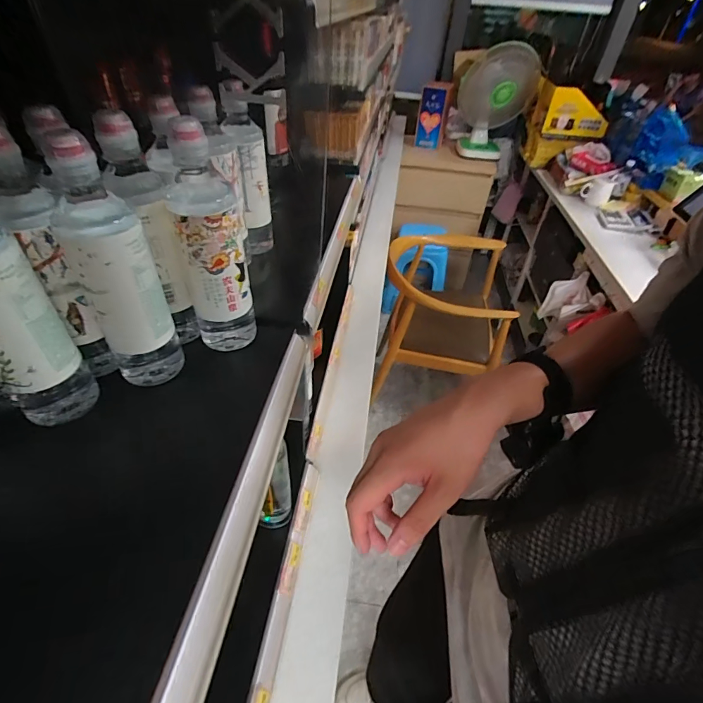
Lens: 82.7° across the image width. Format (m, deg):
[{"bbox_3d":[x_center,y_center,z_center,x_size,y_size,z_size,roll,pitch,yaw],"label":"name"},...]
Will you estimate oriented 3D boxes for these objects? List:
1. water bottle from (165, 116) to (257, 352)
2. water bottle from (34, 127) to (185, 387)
[{"bbox_3d":[-0.136,-0.100,0.397,0.060,0.222,0.054,-8,43,-13],"label":"water bottle"},{"bbox_3d":[-0.204,-0.069,0.348,0.061,0.211,0.052,-23,48,-27],"label":"water bottle"}]

